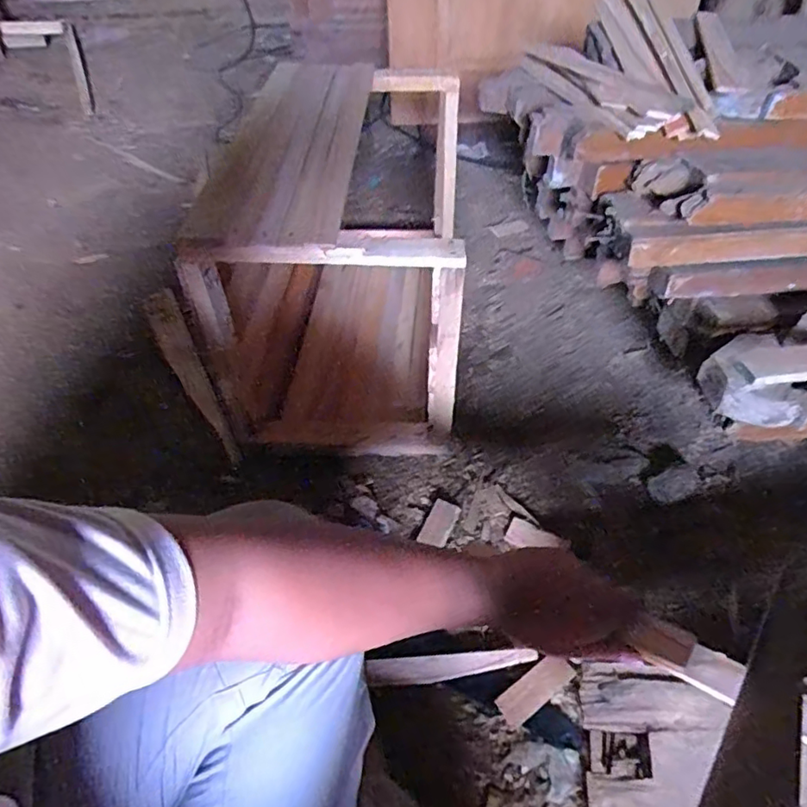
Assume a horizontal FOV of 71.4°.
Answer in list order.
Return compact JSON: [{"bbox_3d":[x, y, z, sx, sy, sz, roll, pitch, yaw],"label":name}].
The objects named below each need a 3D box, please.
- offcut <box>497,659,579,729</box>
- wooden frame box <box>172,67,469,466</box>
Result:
[{"bbox_3d":[0.144,0.311,0.611,0.094,0.008,0.034,-28,56,-21],"label":"offcut"},{"bbox_3d":[-0.076,-0.215,0.836,0.312,0.381,0.490,2,51,3],"label":"wooden frame box"}]

